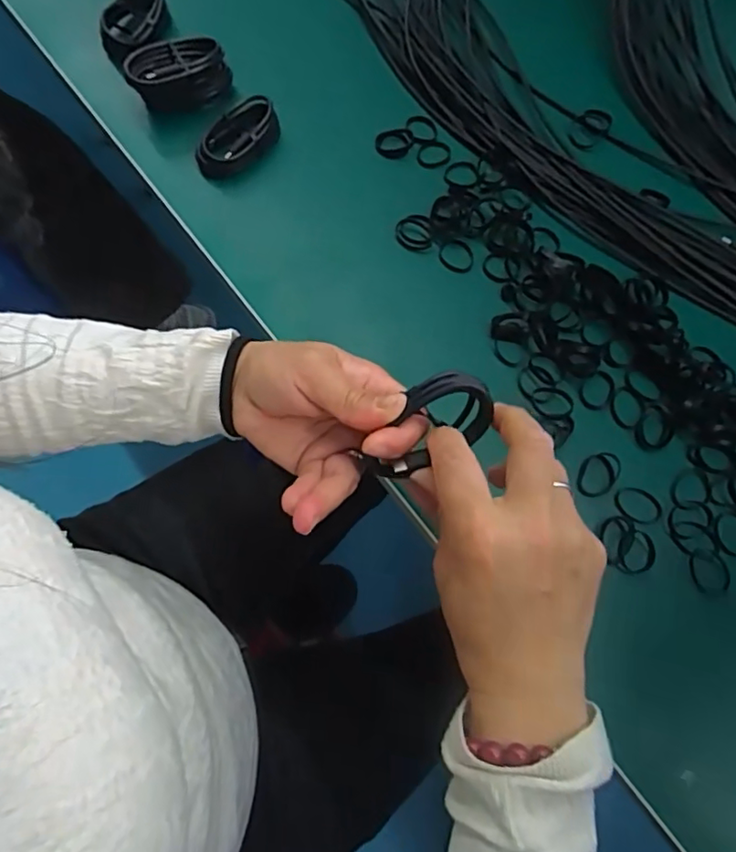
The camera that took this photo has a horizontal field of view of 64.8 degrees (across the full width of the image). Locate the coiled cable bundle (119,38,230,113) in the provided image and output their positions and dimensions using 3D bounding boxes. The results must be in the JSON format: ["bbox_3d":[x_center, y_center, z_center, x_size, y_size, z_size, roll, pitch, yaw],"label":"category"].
[{"bbox_3d":[-0.147,-0.274,0.453,0.075,0.032,0.039,-15,72,-6],"label":"coiled cable bundle"}]

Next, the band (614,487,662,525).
[{"bbox_3d":[0.174,0.051,0.373,0.031,0.004,0.023,9,71,2],"label":"band"}]

